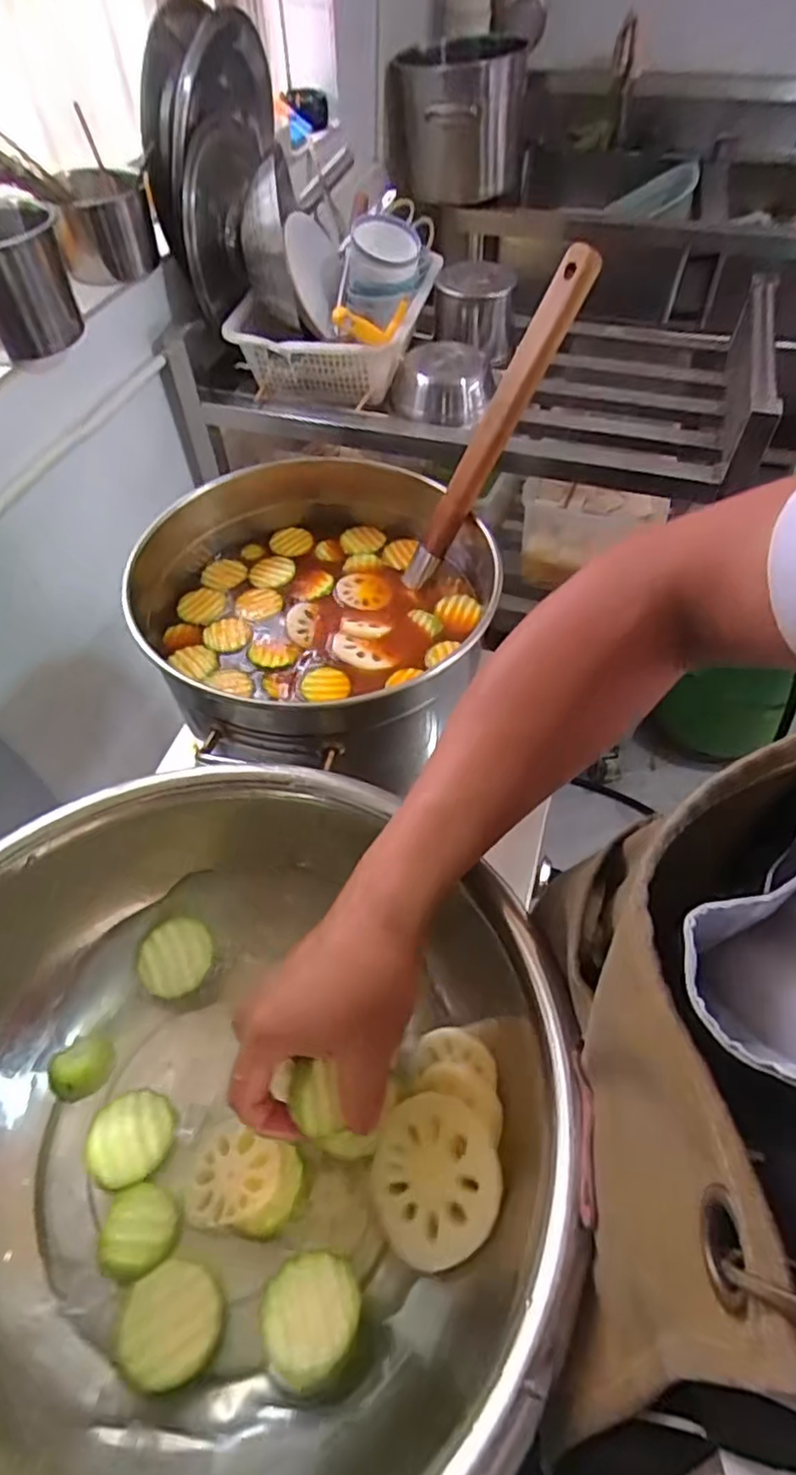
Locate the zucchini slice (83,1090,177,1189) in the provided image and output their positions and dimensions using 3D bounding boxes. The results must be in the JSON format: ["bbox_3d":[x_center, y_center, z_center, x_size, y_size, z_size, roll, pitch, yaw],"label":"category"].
[{"bbox_3d":[-0.154,0.230,0.381,0.046,0.010,0.046,11,45,-11],"label":"zucchini slice"}]

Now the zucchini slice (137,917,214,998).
[{"bbox_3d":[-0.150,0.149,0.447,0.048,0.015,0.049,-1,56,2],"label":"zucchini slice"}]

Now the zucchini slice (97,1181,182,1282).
[{"bbox_3d":[-0.138,0.260,0.350,0.042,0.011,0.040,-1,56,2],"label":"zucchini slice"}]

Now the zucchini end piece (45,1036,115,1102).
[{"bbox_3d":[-0.196,0.206,0.410,0.035,0.014,0.032,-1,56,2],"label":"zucchini end piece"}]

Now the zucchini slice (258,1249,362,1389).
[{"bbox_3d":[-0.043,0.279,0.321,0.048,0.010,0.049,-2,31,1],"label":"zucchini slice"}]

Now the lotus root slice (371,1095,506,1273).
[{"bbox_3d":[0.019,0.232,0.346,0.068,0.006,0.075,3,63,26],"label":"lotus root slice"}]

